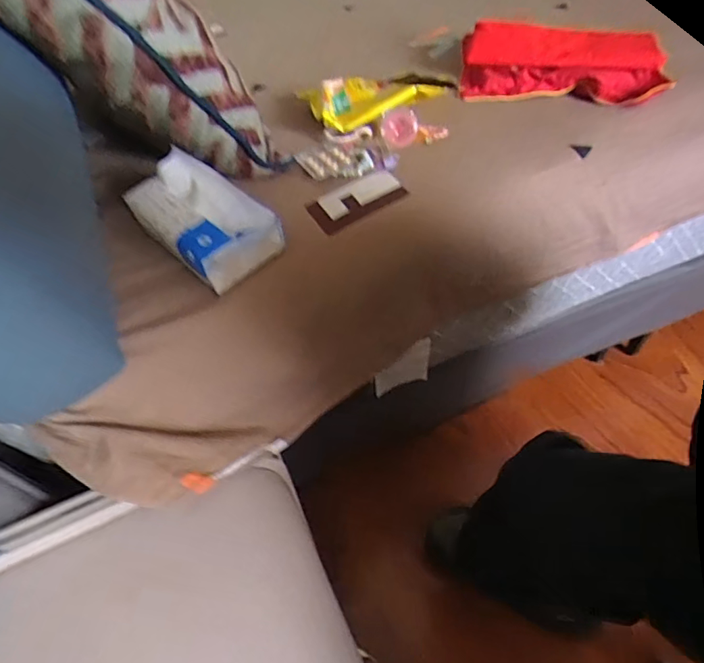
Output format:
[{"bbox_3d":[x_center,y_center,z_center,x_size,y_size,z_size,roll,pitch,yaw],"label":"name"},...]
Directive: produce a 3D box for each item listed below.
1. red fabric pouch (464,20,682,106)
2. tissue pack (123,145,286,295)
[{"bbox_3d":[0.301,-0.383,0.710,0.278,0.057,0.138,10,52,11],"label":"red fabric pouch"},{"bbox_3d":[-0.148,-0.110,0.503,0.140,0.070,0.095,36,60,28],"label":"tissue pack"}]

